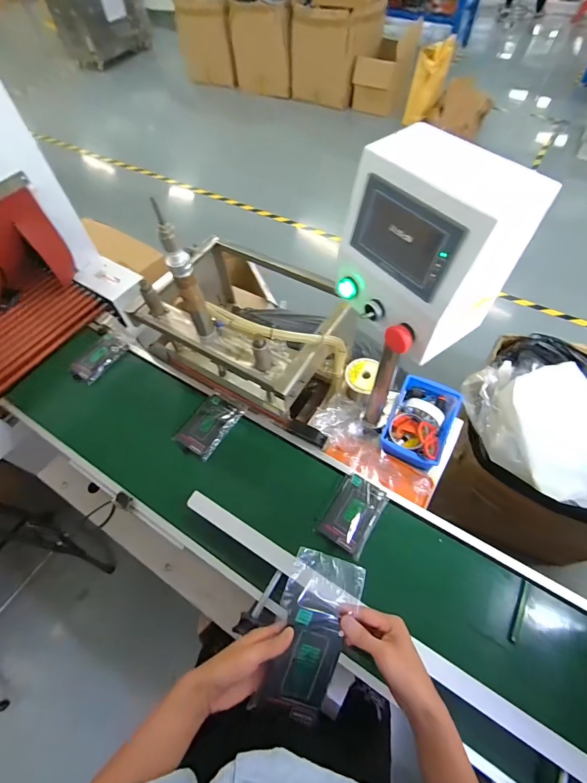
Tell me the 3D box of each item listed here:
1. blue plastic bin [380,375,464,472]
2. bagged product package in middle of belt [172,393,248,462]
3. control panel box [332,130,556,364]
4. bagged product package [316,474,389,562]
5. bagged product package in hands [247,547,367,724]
[{"bbox_3d":[0.301,0.064,0.827,0.138,0.059,0.213,23,63,16],"label":"blue plastic bin"},{"bbox_3d":[-0.189,0.074,0.798,0.104,0.011,0.153,25,63,17],"label":"bagged product package in middle of belt"},{"bbox_3d":[0.160,-0.175,0.439,0.140,0.183,0.177,-28,61,-13],"label":"control panel box"},{"bbox_3d":[0.116,0.234,0.682,0.092,0.018,0.135,28,64,18],"label":"bagged product package"},{"bbox_3d":[0.023,0.308,0.445,0.091,0.030,0.188,15,79,11],"label":"bagged product package in hands"}]

